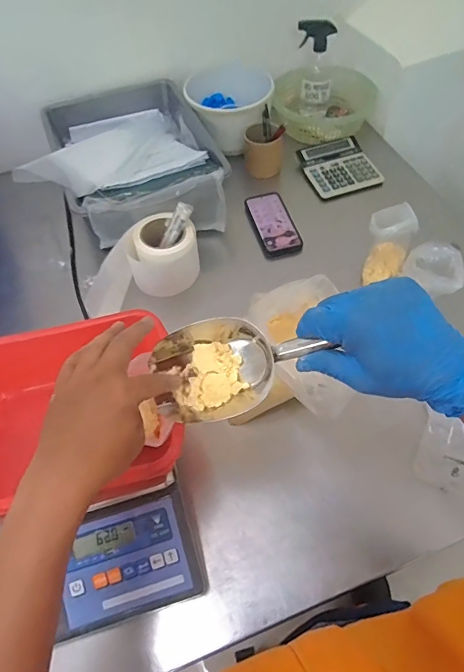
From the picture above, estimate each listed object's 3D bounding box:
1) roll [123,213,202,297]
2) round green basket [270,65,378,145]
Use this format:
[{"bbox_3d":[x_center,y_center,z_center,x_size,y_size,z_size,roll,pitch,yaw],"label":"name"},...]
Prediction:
[{"bbox_3d":[-0.124,-0.148,0.786,0.126,0.083,0.115,-2,57,2],"label":"roll"},{"bbox_3d":[0.219,-0.571,1.027,0.230,0.102,0.213,13,58,11],"label":"round green basket"}]

